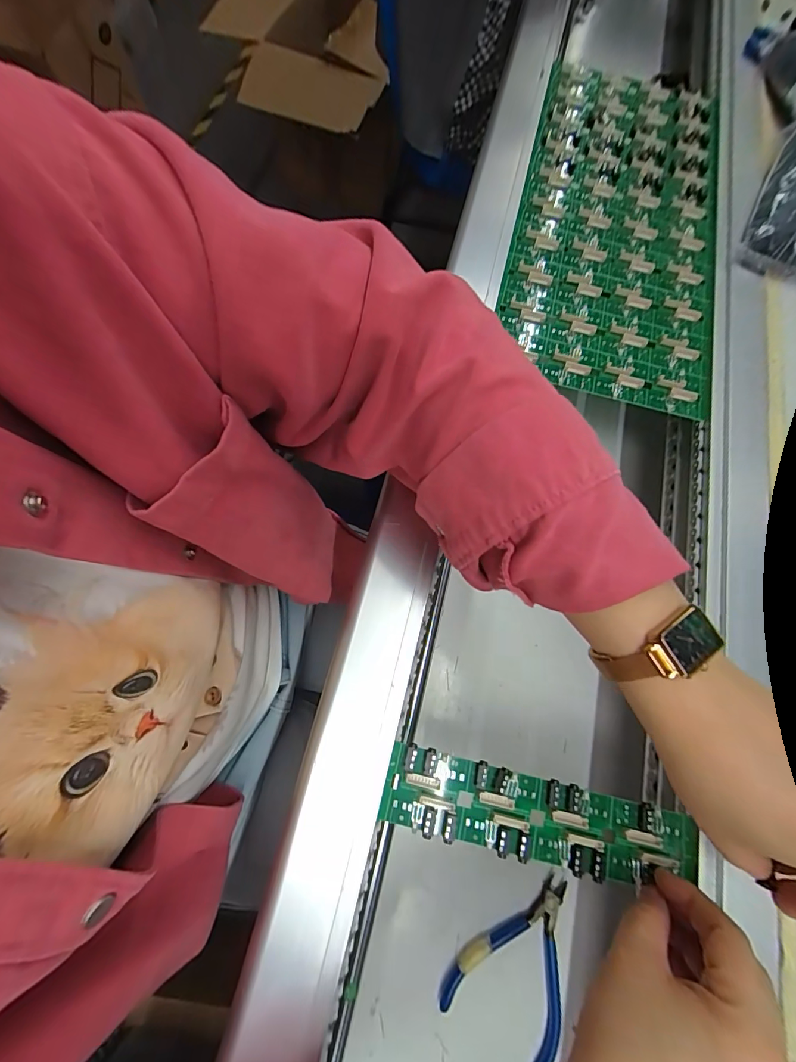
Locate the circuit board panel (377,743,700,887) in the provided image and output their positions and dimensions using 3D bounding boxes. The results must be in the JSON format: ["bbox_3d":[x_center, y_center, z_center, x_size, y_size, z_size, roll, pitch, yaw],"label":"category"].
[{"bbox_3d":[0.082,0.166,0.237,0.182,0.007,0.043,13,73,0],"label":"circuit board panel"}]

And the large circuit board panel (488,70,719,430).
[{"bbox_3d":[0.202,-0.292,0.379,0.174,0.011,0.390,14,73,3],"label":"large circuit board panel"}]

